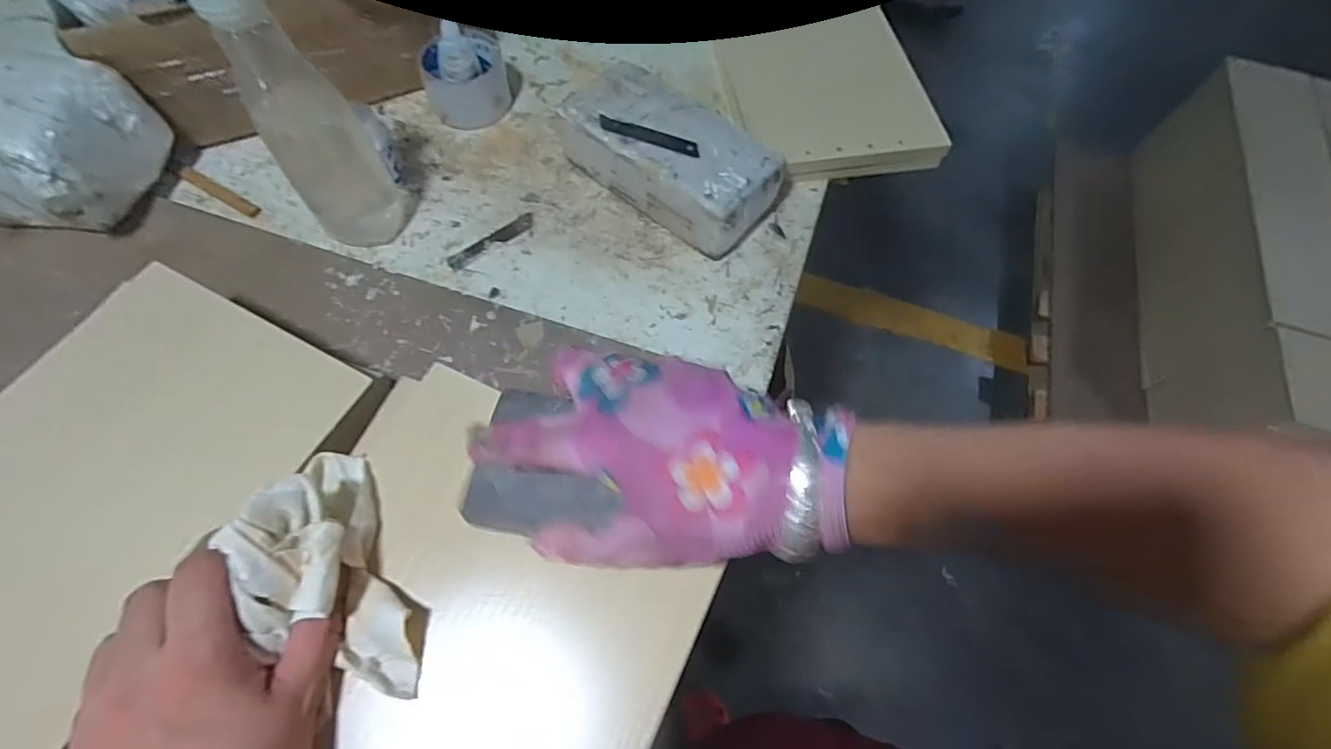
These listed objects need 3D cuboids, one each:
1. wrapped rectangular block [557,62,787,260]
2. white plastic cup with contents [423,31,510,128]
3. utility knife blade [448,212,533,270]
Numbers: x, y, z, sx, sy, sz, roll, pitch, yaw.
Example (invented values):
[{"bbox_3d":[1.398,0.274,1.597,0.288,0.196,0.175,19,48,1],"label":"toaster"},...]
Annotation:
[{"bbox_3d":[0.002,-0.203,0.550,0.205,0.069,0.106,37,68,14],"label":"wrapped rectangular block"},{"bbox_3d":[-0.205,-0.306,0.598,0.079,0.056,0.079,1,64,-3],"label":"white plastic cup with contents"},{"bbox_3d":[-0.162,-0.126,0.543,0.091,0.004,0.018,-39,72,-19],"label":"utility knife blade"}]

